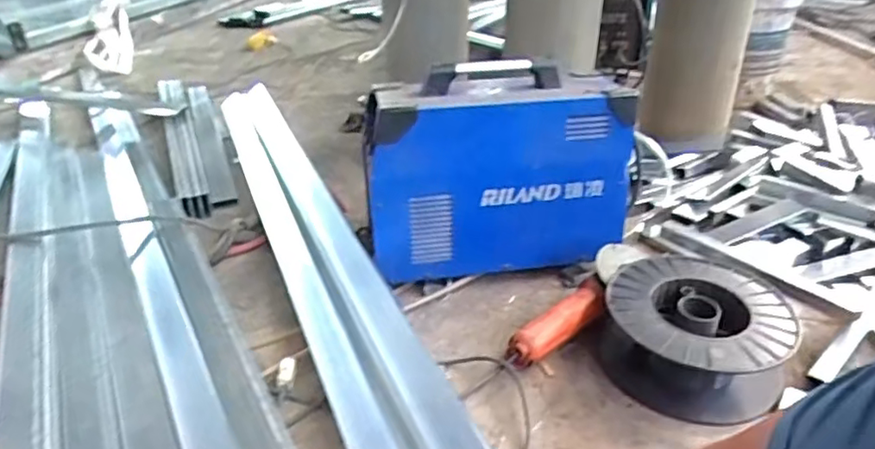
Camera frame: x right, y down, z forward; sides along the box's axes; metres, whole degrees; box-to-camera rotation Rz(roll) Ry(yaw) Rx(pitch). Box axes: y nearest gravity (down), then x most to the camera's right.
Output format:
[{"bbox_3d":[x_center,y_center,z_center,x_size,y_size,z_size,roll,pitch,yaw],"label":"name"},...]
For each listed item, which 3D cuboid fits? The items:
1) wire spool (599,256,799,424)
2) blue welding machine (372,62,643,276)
[{"bbox_3d":[0.384,0.165,0.932,0.245,0.119,0.245,0,29,0],"label":"wire spool"},{"bbox_3d":[0.104,-0.087,1.128,0.456,0.343,0.182,-6,28,-9],"label":"blue welding machine"}]

